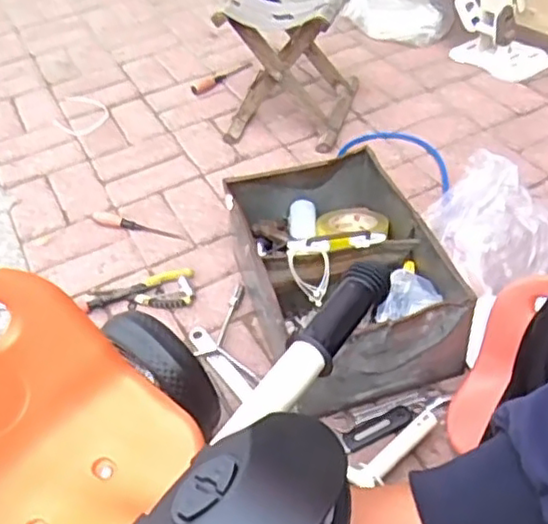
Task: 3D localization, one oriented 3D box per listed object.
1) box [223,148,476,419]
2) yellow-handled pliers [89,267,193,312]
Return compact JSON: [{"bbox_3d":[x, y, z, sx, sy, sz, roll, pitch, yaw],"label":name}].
[{"bbox_3d":[0.110,0.026,1.131,0.288,0.189,0.415,-14,45,-9],"label":"box"},{"bbox_3d":[-0.244,0.054,1.216,0.188,0.017,0.080,-7,44,-2],"label":"yellow-handled pliers"}]

